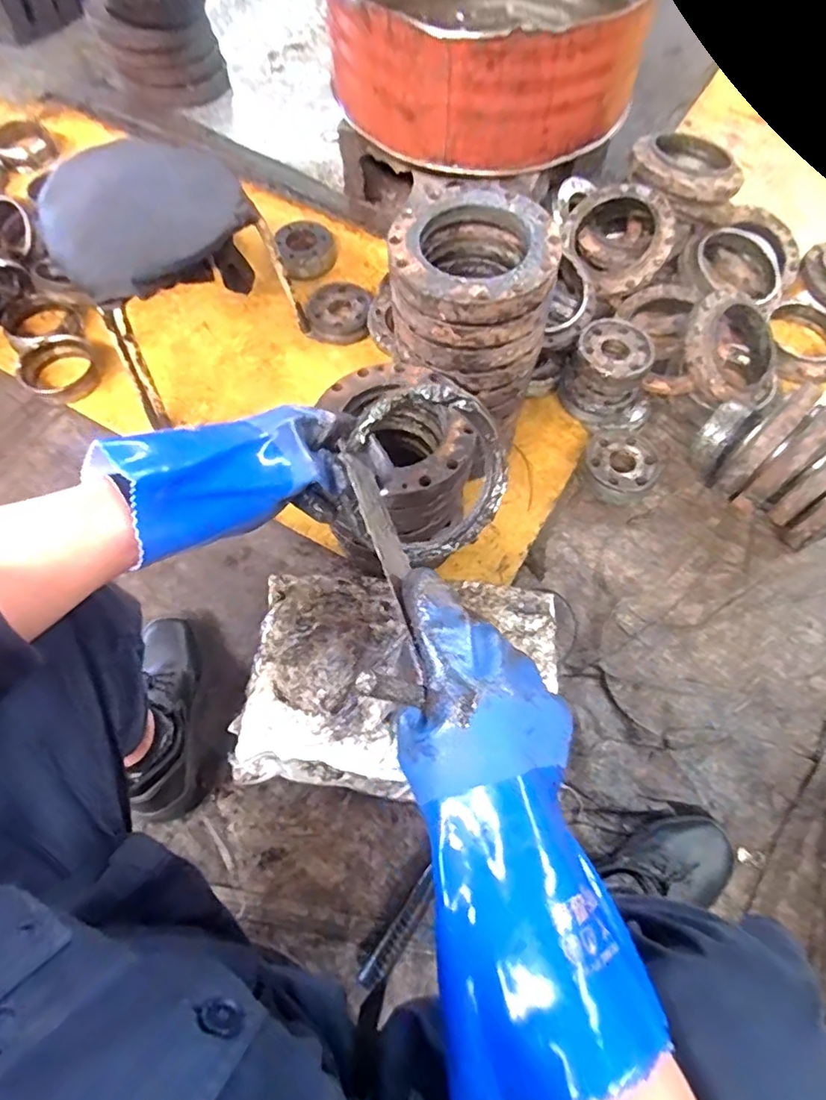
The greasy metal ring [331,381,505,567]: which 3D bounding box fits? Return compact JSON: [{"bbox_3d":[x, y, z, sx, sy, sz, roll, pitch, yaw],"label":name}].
[{"bbox_3d":[0.011,-0.064,0.508,0.150,0.160,0.017,5,24,-20],"label":"greasy metal ring"}]

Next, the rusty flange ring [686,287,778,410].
[{"bbox_3d":[0.539,-0.337,0.974,0.190,0.046,0.195,-1,93,-21],"label":"rusty flange ring"}]

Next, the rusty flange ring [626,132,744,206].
[{"bbox_3d":[0.469,-0.668,0.997,0.156,0.042,0.169,0,64,-1],"label":"rusty flange ring"}]

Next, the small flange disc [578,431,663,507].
[{"bbox_3d":[0.348,-0.139,0.959,0.125,0.041,0.127,1,65,-2],"label":"small flange disc"}]

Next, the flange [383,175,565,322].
[{"bbox_3d":[0.072,-0.361,0.683,0.191,0.036,0.208,0,64,-1],"label":"flange"}]

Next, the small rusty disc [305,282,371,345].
[{"bbox_3d":[-0.138,-0.447,1.083,0.117,0.029,0.115,0,81,-1],"label":"small rusty disc"}]

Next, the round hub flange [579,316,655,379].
[{"bbox_3d":[0.341,-0.338,0.944,0.120,0.022,0.134,37,69,15],"label":"round hub flange"}]

